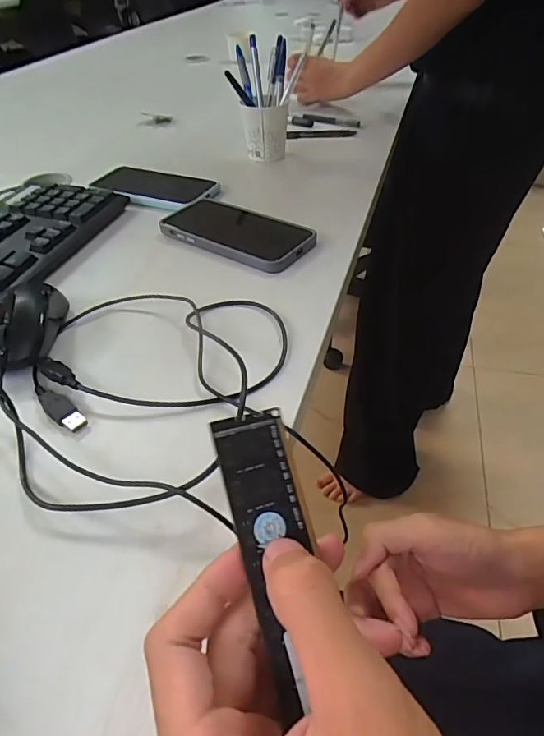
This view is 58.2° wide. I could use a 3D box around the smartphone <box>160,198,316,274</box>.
[{"bbox_3d":[-0.041,-0.150,0.527,0.170,0.012,0.086,23,48,26],"label":"smartphone"}]

